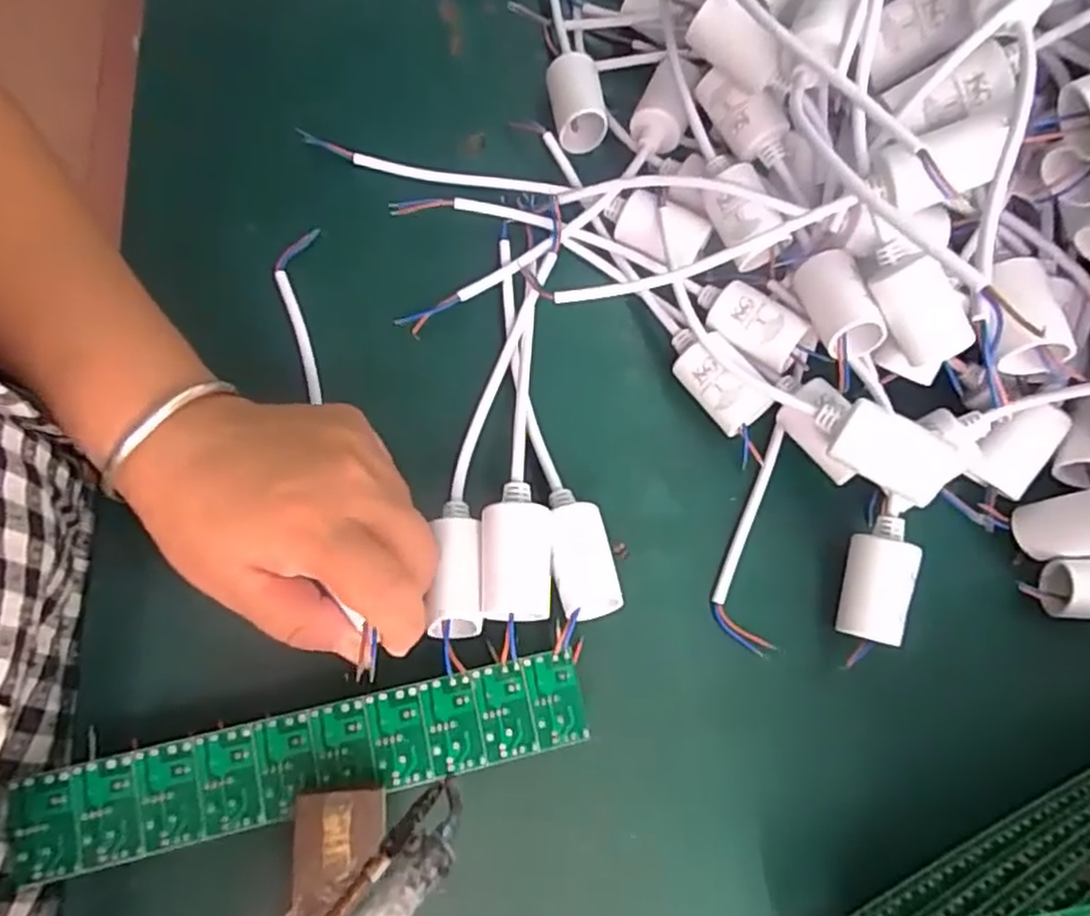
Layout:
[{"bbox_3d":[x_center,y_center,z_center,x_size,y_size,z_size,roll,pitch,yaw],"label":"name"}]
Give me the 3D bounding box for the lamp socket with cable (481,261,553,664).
[{"bbox_3d":[-0.009,-0.005,0.307,0.027,0.032,0.170,4,70,-5],"label":"lamp socket with cable"}]

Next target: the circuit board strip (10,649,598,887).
[{"bbox_3d":[-0.084,0.112,0.266,0.200,0.004,0.035,-11,81,-10],"label":"circuit board strip"}]

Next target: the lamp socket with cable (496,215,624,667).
[{"bbox_3d":[0.002,-0.017,0.327,0.028,0.031,0.200,-7,72,-9],"label":"lamp socket with cable"}]

